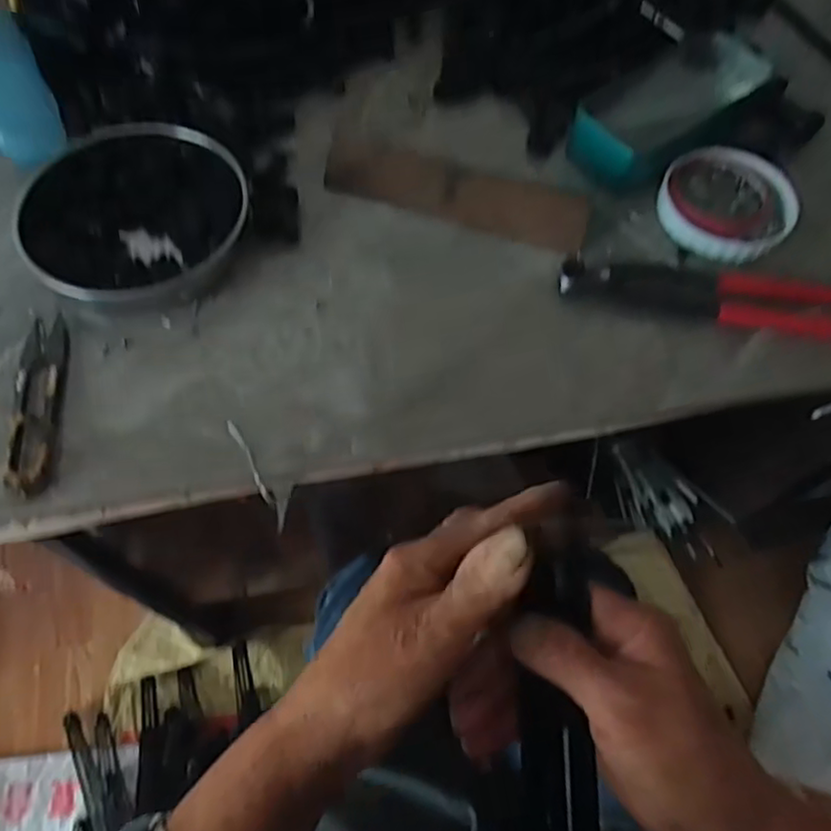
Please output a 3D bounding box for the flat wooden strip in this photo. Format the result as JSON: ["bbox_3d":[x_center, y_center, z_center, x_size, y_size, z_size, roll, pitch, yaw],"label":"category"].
[{"bbox_3d":[0.026,-0.149,0.445,0.176,0.004,0.038,15,89,5],"label":"flat wooden strip"}]

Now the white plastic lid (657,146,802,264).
[{"bbox_3d":[0.216,-0.147,0.451,0.094,0.016,0.086,0,63,-1],"label":"white plastic lid"}]

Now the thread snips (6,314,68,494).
[{"bbox_3d":[-0.214,-0.009,0.371,0.026,0.010,0.114,-8,63,-5],"label":"thread snips"}]

